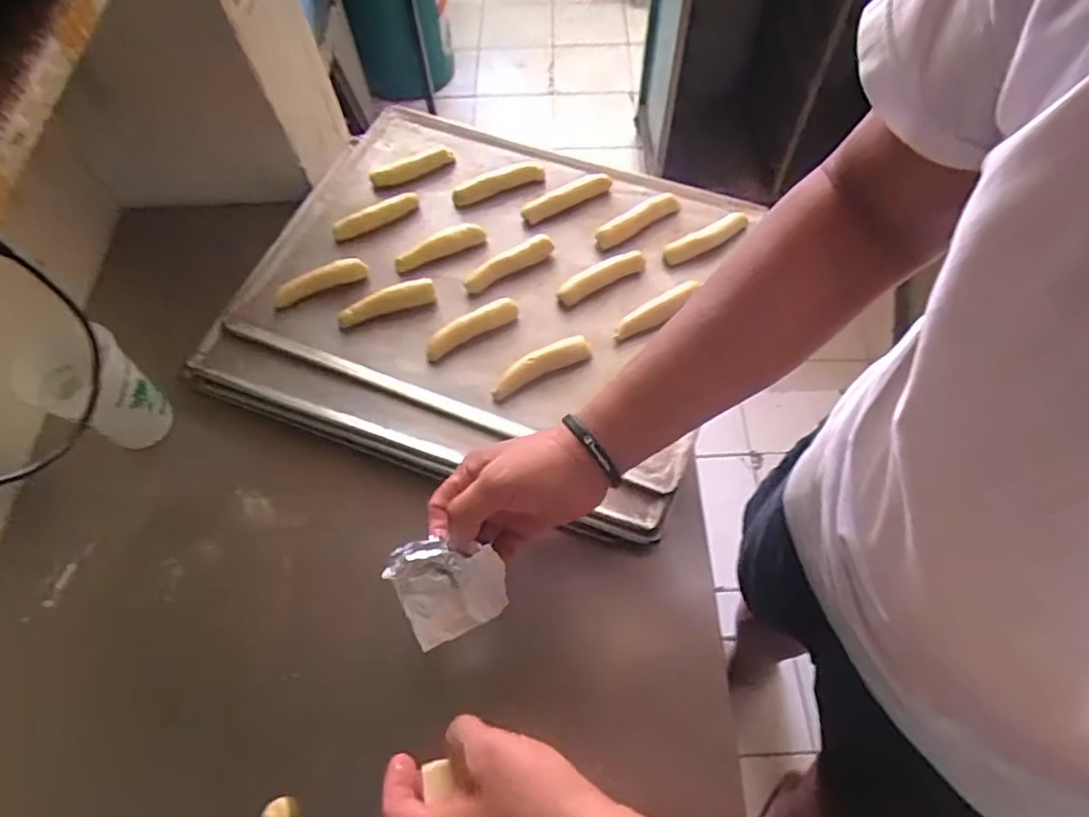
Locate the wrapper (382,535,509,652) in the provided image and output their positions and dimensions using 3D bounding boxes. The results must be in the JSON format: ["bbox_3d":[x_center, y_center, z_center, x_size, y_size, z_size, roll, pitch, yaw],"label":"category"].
[{"bbox_3d":[-0.063,0.119,0.426,0.071,0.008,0.068,-17,95,-13],"label":"wrapper"}]

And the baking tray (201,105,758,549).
[{"bbox_3d":[-0.054,-0.119,0.613,0.438,0.030,0.375,18,65,11],"label":"baking tray"}]

